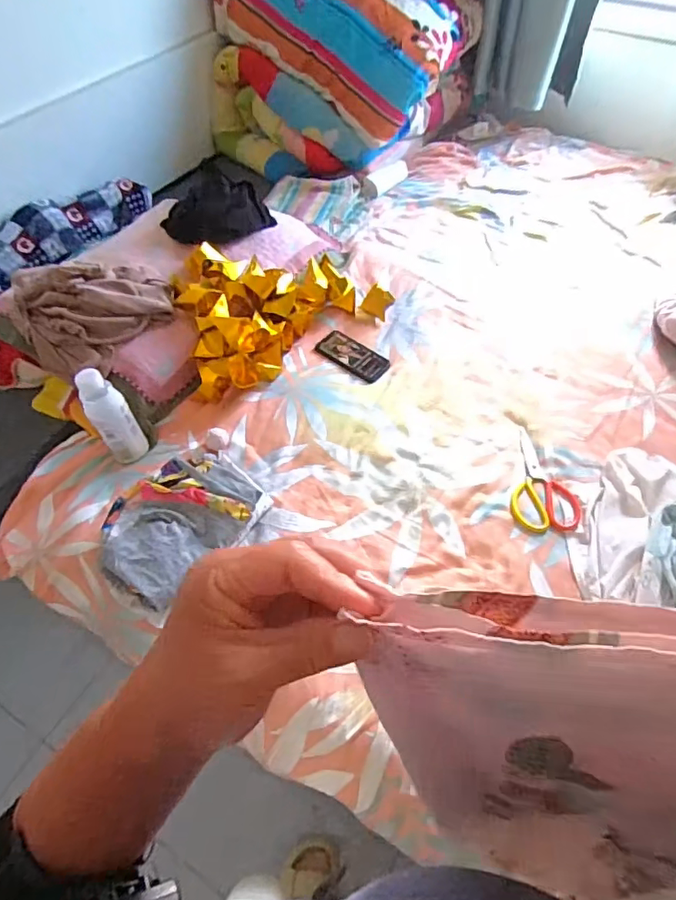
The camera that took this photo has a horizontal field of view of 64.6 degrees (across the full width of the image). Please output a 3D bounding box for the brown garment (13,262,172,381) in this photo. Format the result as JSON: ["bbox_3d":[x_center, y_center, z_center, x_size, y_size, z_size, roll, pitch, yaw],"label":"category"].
[{"bbox_3d":[-0.444,-0.255,0.998,0.271,0.125,0.196,-27,59,-19],"label":"brown garment"}]

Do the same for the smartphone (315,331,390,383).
[{"bbox_3d":[0.030,-0.196,1.121,0.152,0.011,0.075,34,60,20],"label":"smartphone"}]

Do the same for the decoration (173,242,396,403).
[{"bbox_3d":[-0.121,-0.314,1.112,0.465,0.134,0.256,-29,61,-21],"label":"decoration"}]

